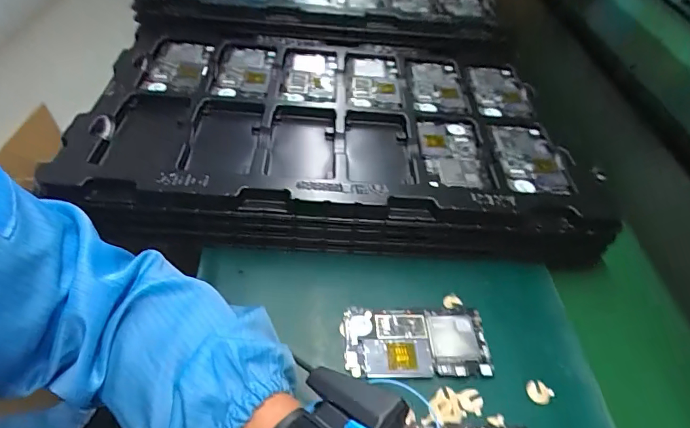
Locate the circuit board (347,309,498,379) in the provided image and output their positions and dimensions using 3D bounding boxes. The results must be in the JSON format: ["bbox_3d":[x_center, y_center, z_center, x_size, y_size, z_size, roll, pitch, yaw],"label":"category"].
[{"bbox_3d":[0.063,0.113,0.404,0.124,0.008,0.064,1,46,-5],"label":"circuit board"}]

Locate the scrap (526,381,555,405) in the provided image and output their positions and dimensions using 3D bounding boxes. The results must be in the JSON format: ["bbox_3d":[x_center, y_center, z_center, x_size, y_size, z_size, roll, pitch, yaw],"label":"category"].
[{"bbox_3d":[0.162,0.148,0.384,0.020,0.004,0.020,3,46,-3],"label":"scrap"}]

